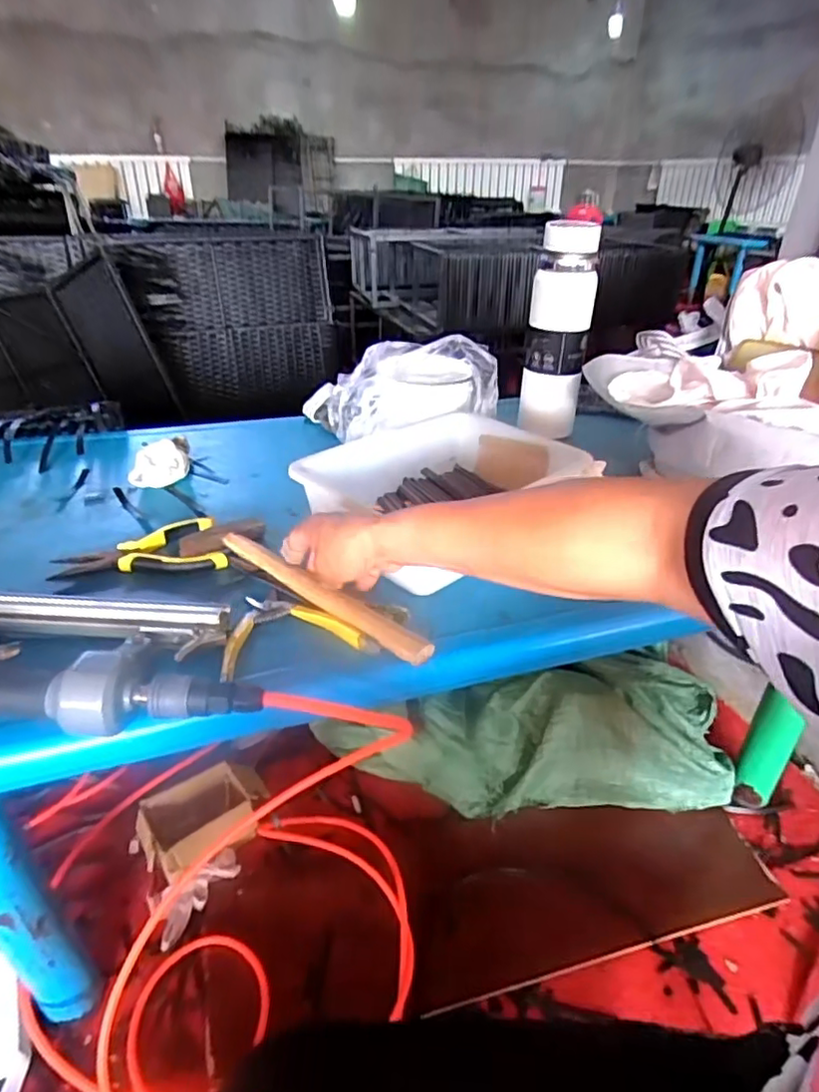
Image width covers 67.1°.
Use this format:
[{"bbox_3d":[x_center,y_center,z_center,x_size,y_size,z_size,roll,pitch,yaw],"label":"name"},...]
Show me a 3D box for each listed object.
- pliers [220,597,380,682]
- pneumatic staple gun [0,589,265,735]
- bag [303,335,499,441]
[{"bbox_3d":[-0.101,0.066,0.510,0.117,0.019,0.109,-11,34,-20],"label":"pliers"},{"bbox_3d":[-0.245,0.072,0.449,0.275,0.064,0.156,-2,31,-6],"label":"pneumatic staple gun"},{"bbox_3d":[-0.023,-0.230,0.880,0.284,0.104,0.145,-11,32,4],"label":"bag"}]

